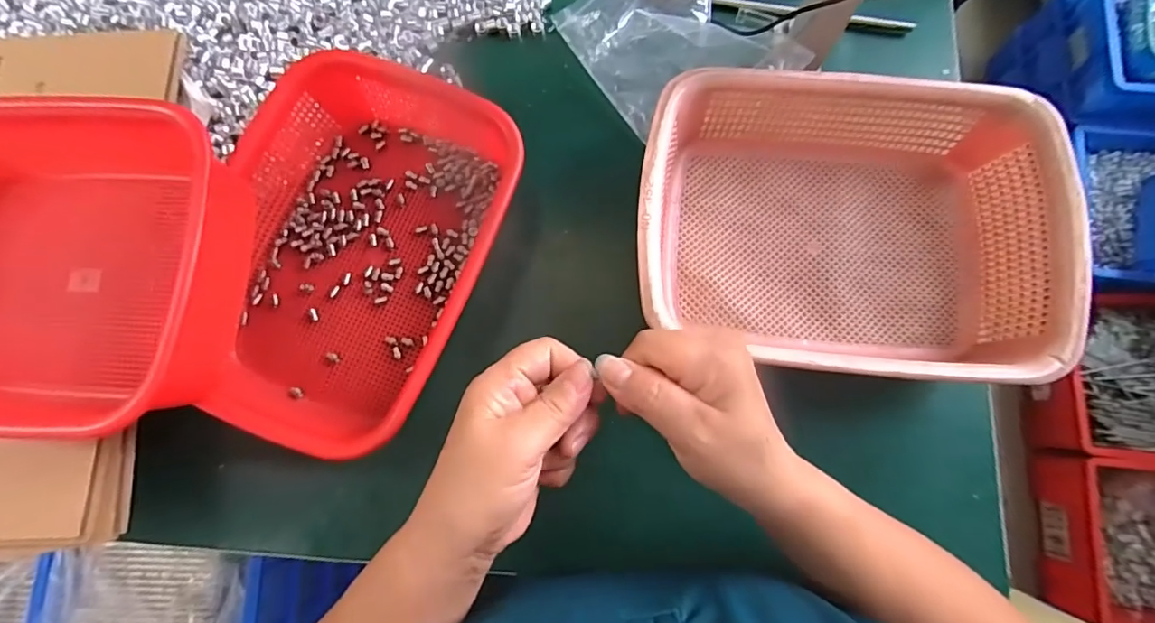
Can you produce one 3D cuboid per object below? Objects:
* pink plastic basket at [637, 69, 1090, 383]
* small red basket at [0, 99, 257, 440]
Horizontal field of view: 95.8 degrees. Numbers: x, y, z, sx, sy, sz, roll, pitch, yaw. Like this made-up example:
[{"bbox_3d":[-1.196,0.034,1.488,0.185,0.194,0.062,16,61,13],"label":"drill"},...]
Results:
[{"bbox_3d":[0.194,-0.060,0.405,0.299,0.093,0.224,4,79,2],"label":"pink plastic basket"},{"bbox_3d":[-0.363,-0.033,0.354,0.292,0.090,0.216,5,79,4],"label":"small red basket"}]

